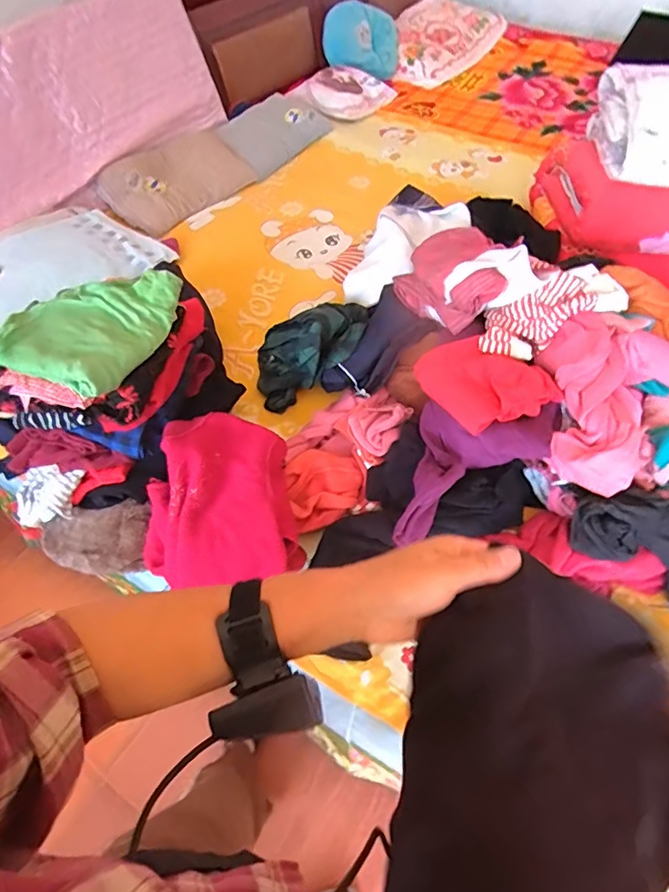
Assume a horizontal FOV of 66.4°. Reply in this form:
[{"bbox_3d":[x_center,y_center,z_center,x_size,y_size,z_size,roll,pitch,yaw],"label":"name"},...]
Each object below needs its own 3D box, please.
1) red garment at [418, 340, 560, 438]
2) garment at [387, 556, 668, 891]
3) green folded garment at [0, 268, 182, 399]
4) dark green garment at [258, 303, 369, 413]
[{"bbox_3d":[0.278,-0.129,0.938,0.200,0.056,0.213,-24,58,-14],"label":"red garment"},{"bbox_3d":[0.142,0.200,0.328,0.185,0.104,0.217,-1,55,1],"label":"garment"},{"bbox_3d":[-0.394,-0.193,0.832,0.209,0.061,0.250,15,57,12],"label":"green folded garment"},{"bbox_3d":[-0.046,-0.230,1.131,0.284,0.153,0.186,-19,57,-11],"label":"dark green garment"}]

